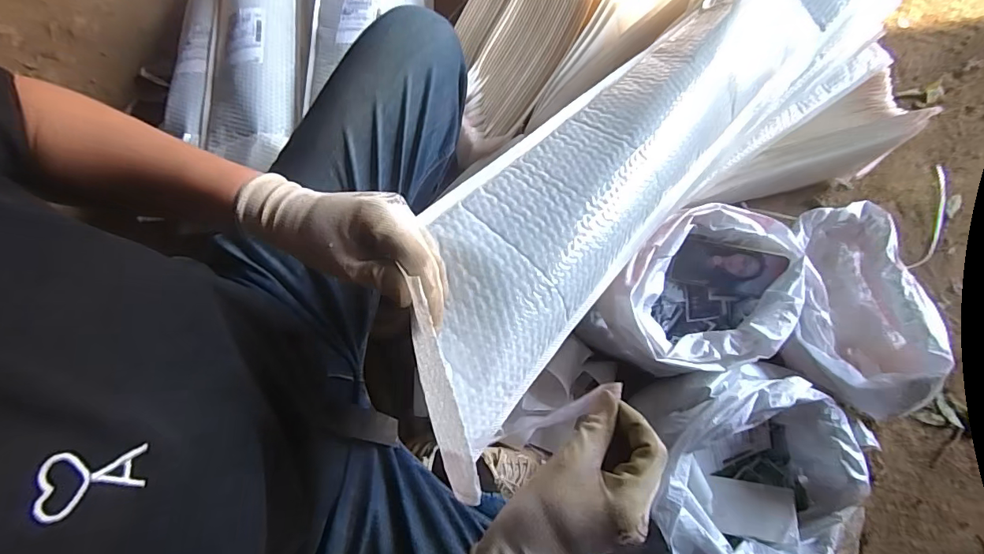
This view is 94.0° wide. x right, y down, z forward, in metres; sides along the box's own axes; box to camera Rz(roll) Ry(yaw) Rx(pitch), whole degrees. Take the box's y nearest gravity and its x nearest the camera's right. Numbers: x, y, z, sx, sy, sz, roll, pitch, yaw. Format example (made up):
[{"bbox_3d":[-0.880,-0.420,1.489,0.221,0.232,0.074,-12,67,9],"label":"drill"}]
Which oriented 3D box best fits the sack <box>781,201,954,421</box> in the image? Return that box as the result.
[{"bbox_3d":[0.576,0.048,0.743,0.198,0.185,0.334,-5,78,-1],"label":"sack"}]

